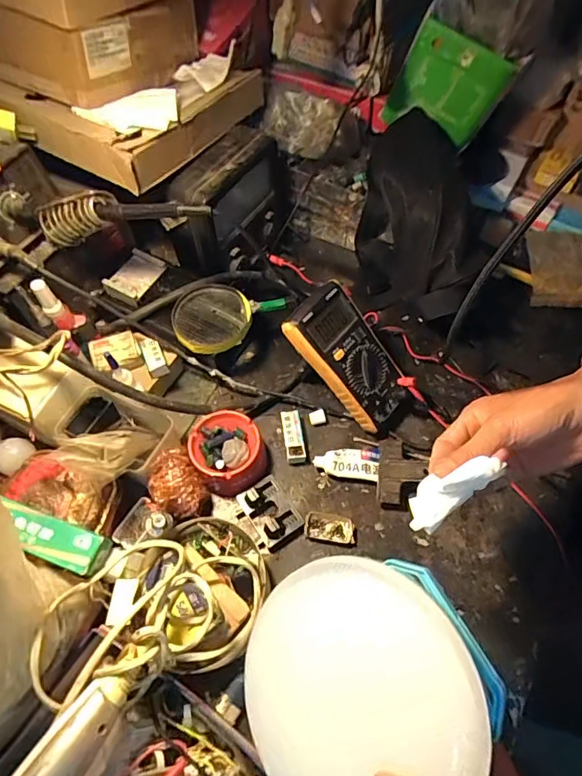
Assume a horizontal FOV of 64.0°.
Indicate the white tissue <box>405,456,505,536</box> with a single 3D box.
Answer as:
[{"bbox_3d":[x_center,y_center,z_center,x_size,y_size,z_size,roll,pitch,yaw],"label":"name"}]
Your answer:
[{"bbox_3d":[0.125,0.079,0.363,0.082,0.018,0.034,-43,61,22],"label":"white tissue"}]

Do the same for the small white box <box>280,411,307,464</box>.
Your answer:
[{"bbox_3d":[0.003,0.059,0.557,0.022,0.022,0.061,-7,59,-5],"label":"small white box"}]

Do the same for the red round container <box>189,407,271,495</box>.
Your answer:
[{"bbox_3d":[-0.072,0.075,0.531,0.076,0.045,0.085,-25,62,-15],"label":"red round container"}]

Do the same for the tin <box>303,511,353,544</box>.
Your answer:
[{"bbox_3d":[0.041,0.151,0.503,0.052,0.009,0.028,7,59,3],"label":"tin"}]

